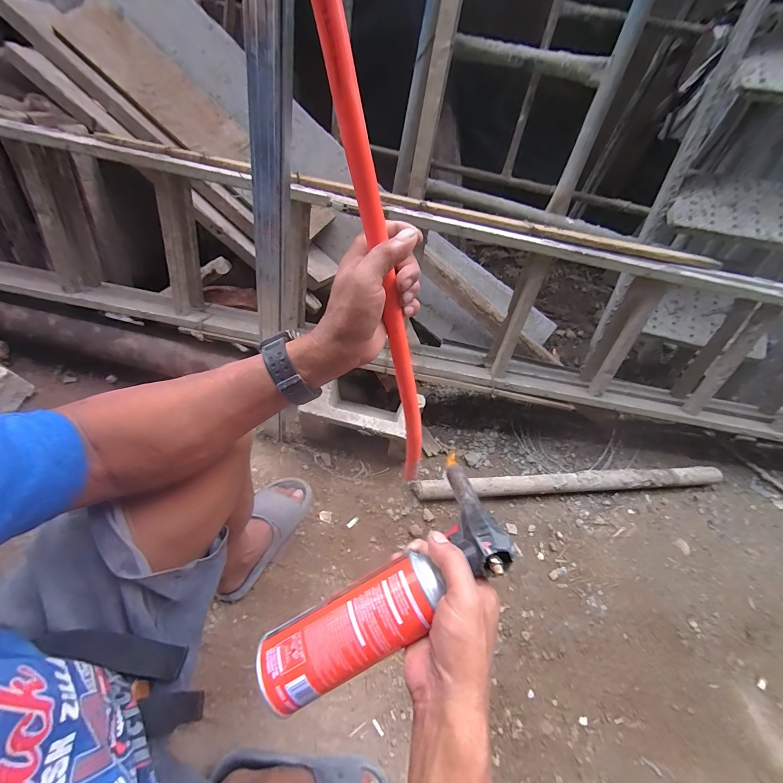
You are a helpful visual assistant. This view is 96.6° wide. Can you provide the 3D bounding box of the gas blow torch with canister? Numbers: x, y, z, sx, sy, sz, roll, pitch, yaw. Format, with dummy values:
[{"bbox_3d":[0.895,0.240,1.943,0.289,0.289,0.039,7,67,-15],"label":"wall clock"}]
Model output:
[{"bbox_3d":[-0.002,0.178,0.328,0.255,0.073,0.099,-32,62,-14],"label":"gas blow torch with canister"}]

